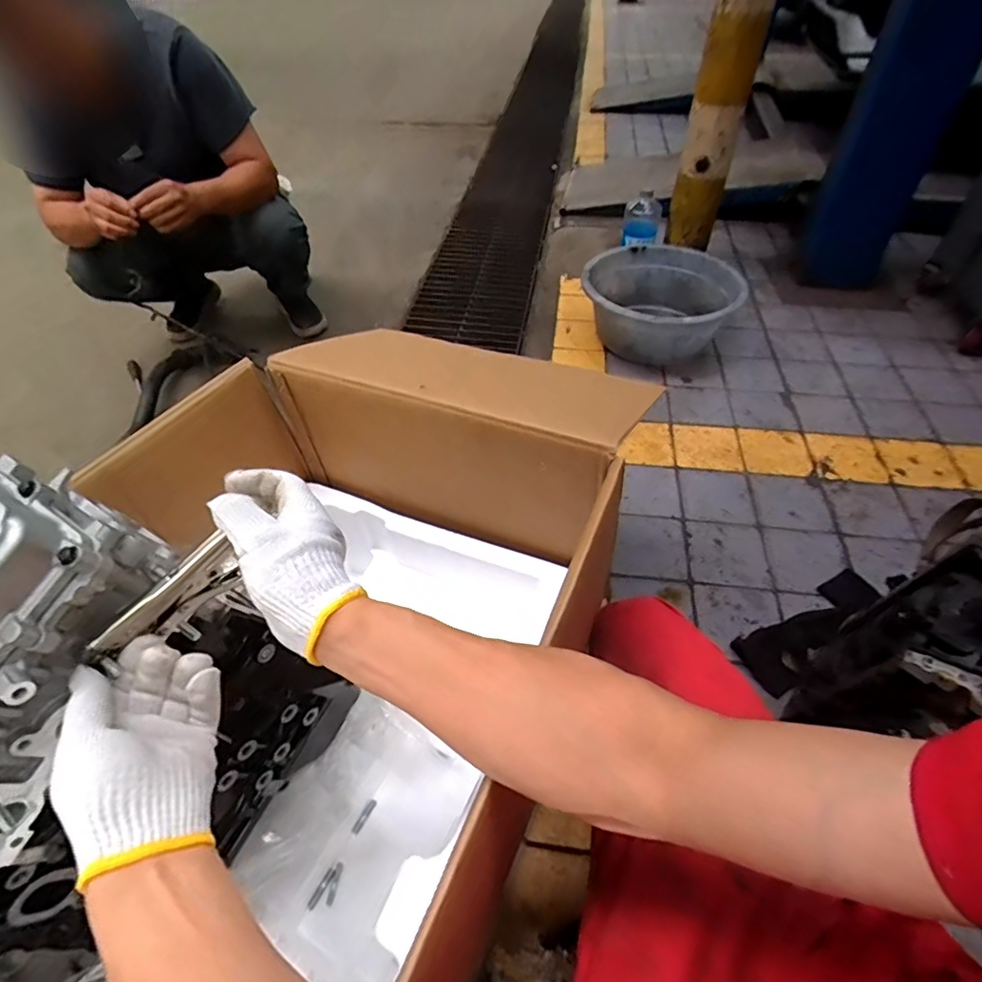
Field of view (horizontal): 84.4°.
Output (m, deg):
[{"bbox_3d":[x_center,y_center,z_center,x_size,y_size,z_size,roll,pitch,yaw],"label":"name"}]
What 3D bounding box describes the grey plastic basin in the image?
[{"bbox_3d":[0.466,-0.530,1.539,0.409,0.191,0.425,-2,47,2],"label":"grey plastic basin"}]

